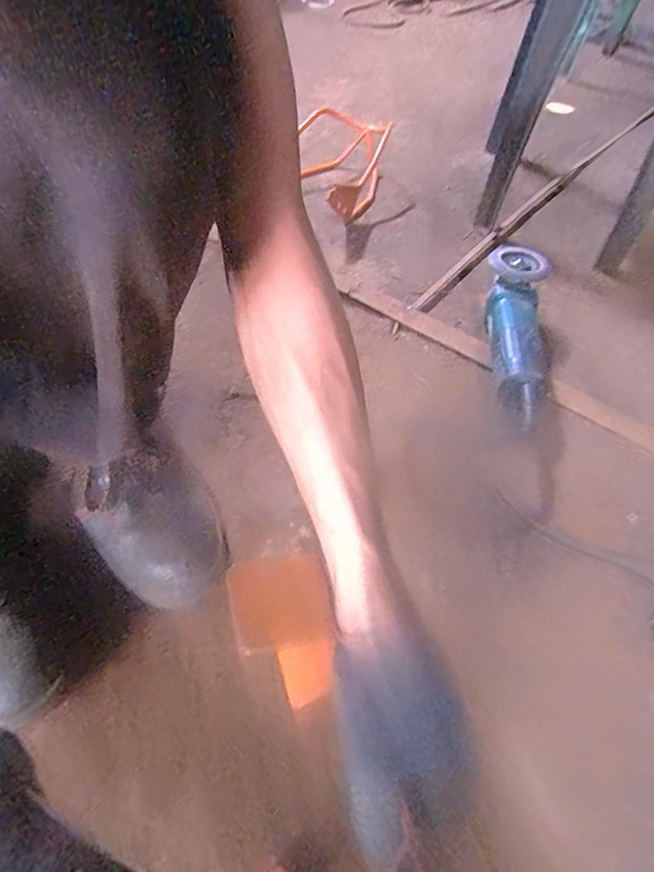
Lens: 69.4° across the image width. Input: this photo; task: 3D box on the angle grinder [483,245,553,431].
[{"bbox_3d":[0.251,-0.135,0.626,0.076,0.088,0.304,9,51,5],"label":"angle grinder"}]

